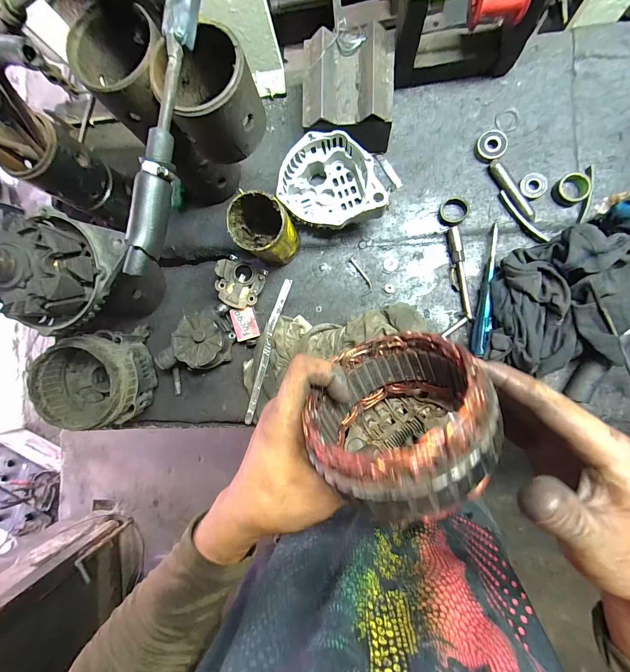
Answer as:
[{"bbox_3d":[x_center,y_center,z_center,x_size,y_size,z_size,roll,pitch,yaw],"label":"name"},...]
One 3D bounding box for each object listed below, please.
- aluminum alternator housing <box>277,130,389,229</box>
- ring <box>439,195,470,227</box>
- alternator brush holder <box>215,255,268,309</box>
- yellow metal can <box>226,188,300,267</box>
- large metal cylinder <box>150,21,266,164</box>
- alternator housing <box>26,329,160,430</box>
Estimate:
[{"bbox_3d":[0.025,-0.203,0.448,0.123,0.078,0.150,-44,83,4],"label":"aluminum alternator housing"},{"bbox_3d":[0.201,-0.181,0.451,0.039,0.018,0.038,0,88,8],"label":"ring"},{"bbox_3d":[-0.120,-0.082,0.492,0.073,0.036,0.071,0,88,8],"label":"alternator brush holder"},{"bbox_3d":[-0.067,-0.141,0.441,0.073,0.119,0.071,0,88,8],"label":"yellow metal can"},{"bbox_3d":[-0.101,-0.239,0.312,0.082,0.078,0.082,0,88,8],"label":"large metal cylinder"},{"bbox_3d":[-0.326,0.068,0.475,0.130,0.111,0.132,0,88,8],"label":"alternator housing"}]

